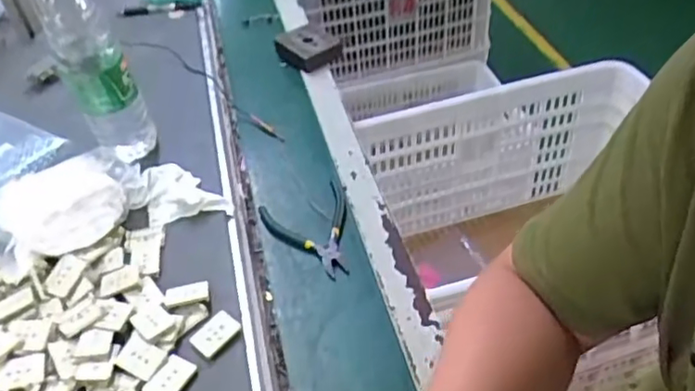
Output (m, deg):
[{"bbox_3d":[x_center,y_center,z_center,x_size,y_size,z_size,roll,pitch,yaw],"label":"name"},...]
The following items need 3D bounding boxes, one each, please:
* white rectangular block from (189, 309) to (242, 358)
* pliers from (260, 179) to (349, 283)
[{"bbox_3d":[-0.112,0.115,0.514,0.038,0.006,0.027,-37,53,-28],"label":"white rectangular block"},{"bbox_3d":[-0.032,0.037,0.639,0.094,0.012,0.119,-21,45,-14],"label":"pliers"}]

